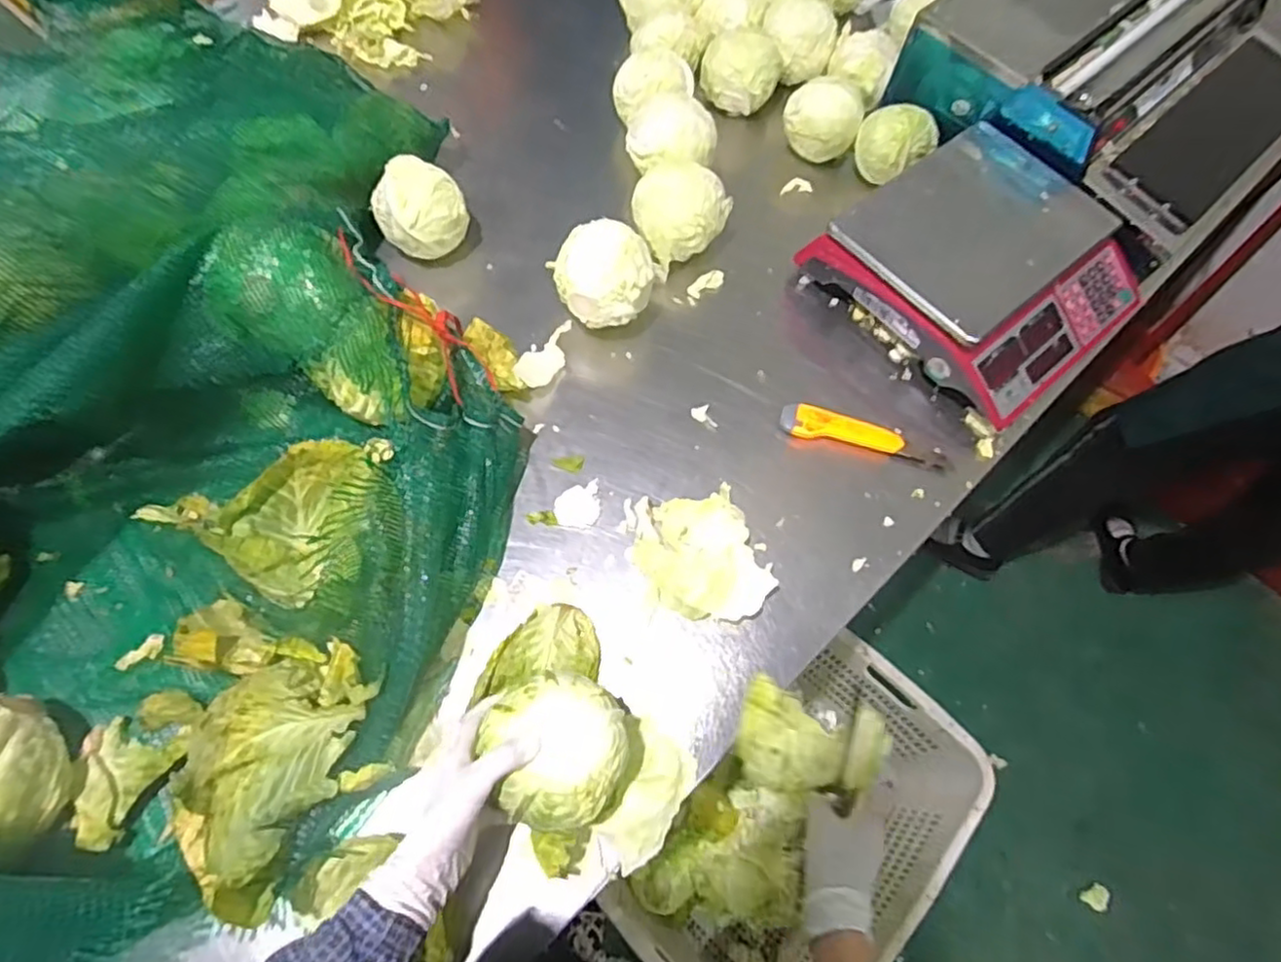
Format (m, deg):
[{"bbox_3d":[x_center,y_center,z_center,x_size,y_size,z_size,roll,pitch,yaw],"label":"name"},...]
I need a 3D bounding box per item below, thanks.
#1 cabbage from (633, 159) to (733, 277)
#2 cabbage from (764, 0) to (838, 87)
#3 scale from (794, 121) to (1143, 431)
[{"bbox_3d":[0.043,-0.328,0.864,0.106,0.107,0.098,1,65,-3],"label":"cabbage"},{"bbox_3d":[0.229,-0.647,0.990,0.105,0.090,0.095,15,65,4],"label":"cabbage"},{"bbox_3d":[0.427,-0.263,0.853,0.307,0.115,0.320,-35,71,-17],"label":"scale"}]

